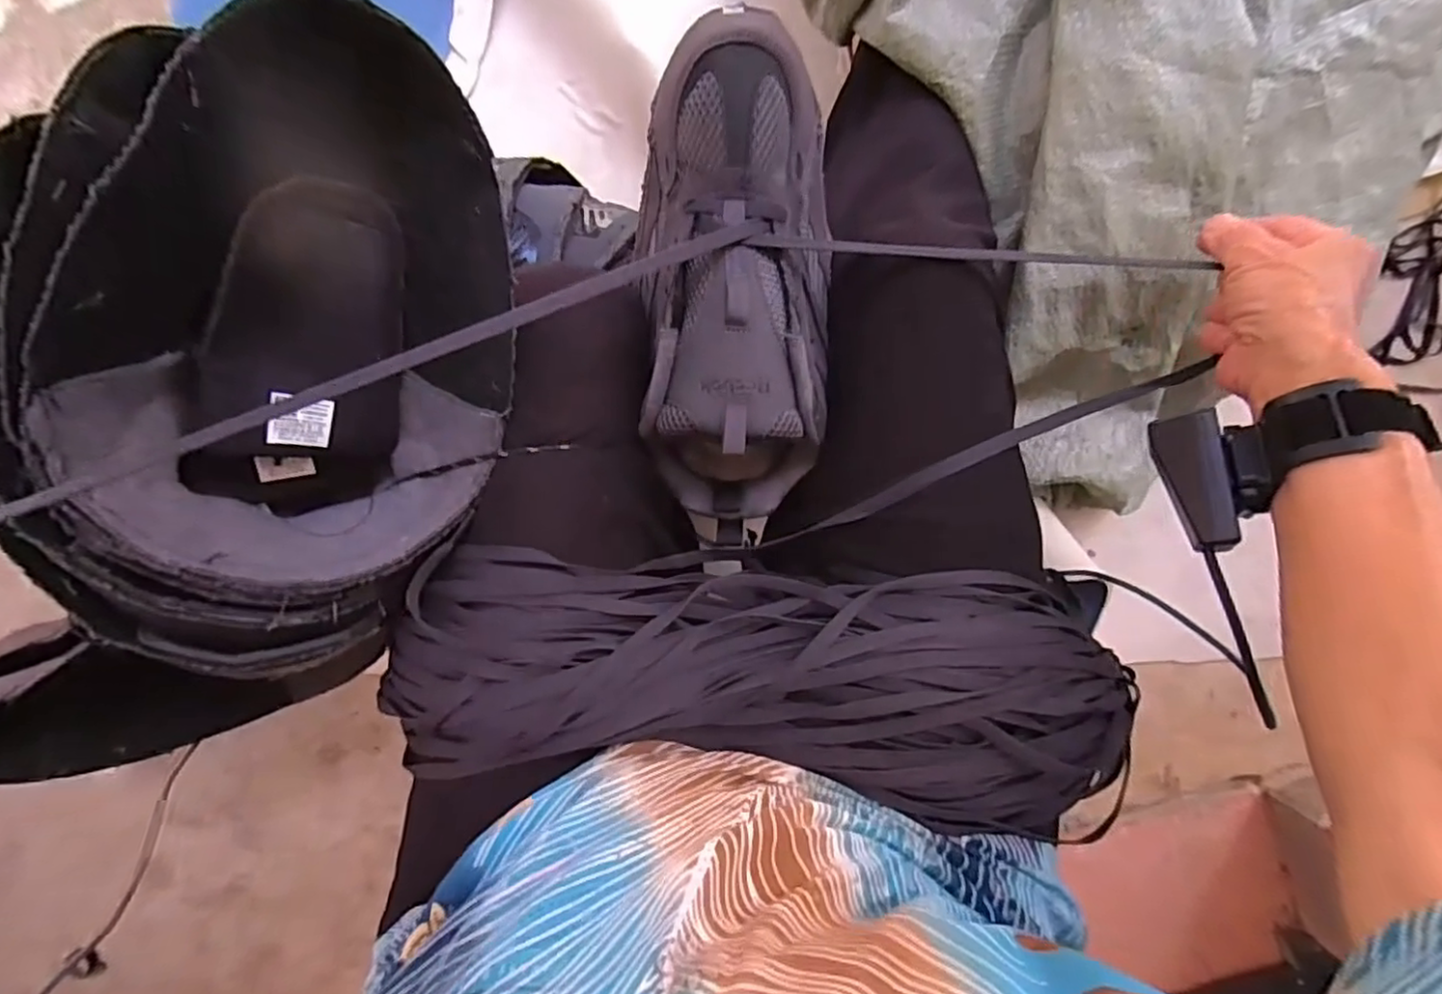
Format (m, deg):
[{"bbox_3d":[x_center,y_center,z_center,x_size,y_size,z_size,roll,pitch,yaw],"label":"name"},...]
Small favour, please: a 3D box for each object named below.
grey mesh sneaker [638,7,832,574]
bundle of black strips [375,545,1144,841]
[{"bbox_3d":[0.009,-0.104,0.352,0.103,0.093,0.267,1,104,1],"label":"grey mesh sneaker"},{"bbox_3d":[0.014,0.085,0.330,0.357,0.070,0.110,5,94,1],"label":"bundle of black strips"}]

